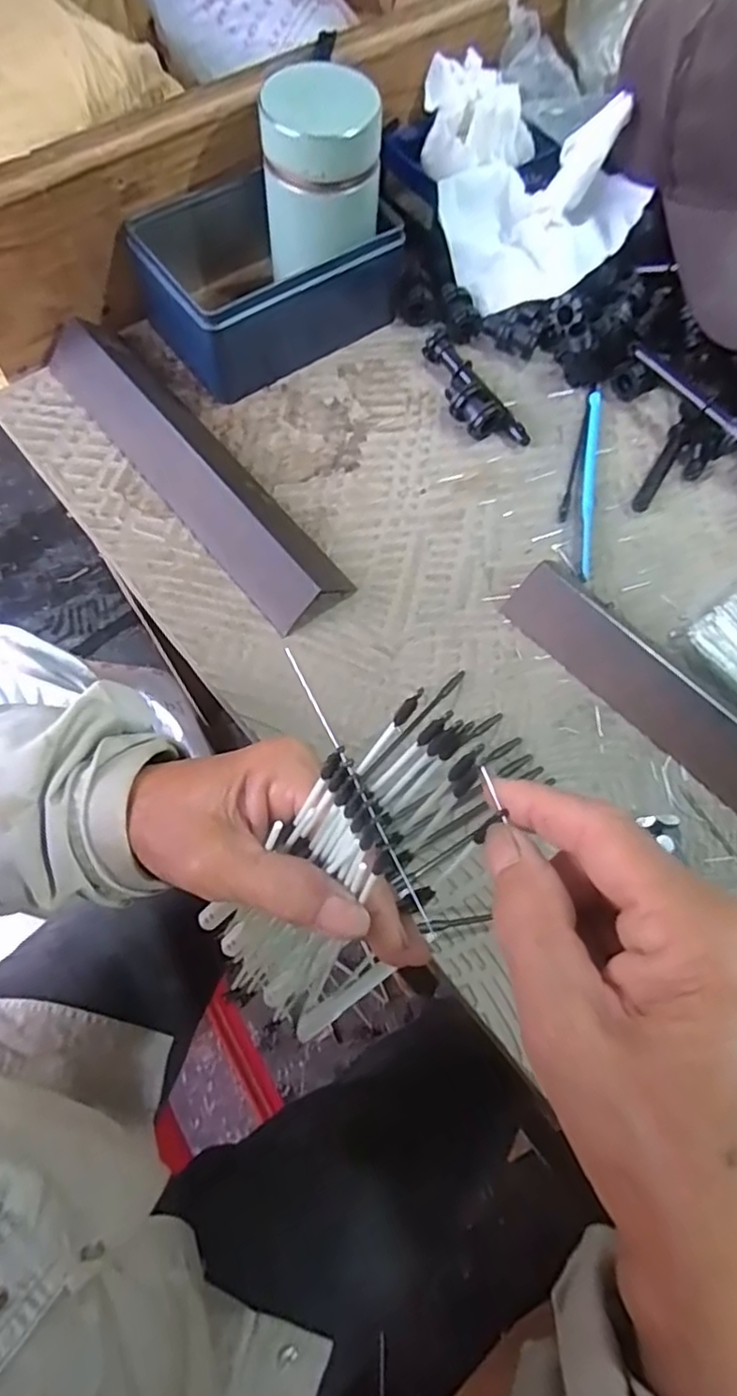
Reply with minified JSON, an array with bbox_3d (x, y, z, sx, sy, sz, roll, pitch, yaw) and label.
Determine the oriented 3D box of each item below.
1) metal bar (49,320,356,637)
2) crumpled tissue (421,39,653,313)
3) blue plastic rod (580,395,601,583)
[{"bbox_3d":[-0.108,-0.135,0.371,0.044,0.030,0.241,-40,76,-16],"label":"metal bar"},{"bbox_3d":[0.108,-0.341,0.432,0.131,0.069,0.148,-4,69,-4],"label":"crumpled tissue"},{"bbox_3d":[0.135,-0.132,0.398,0.010,0.006,0.139,10,69,1],"label":"blue plastic rod"}]

